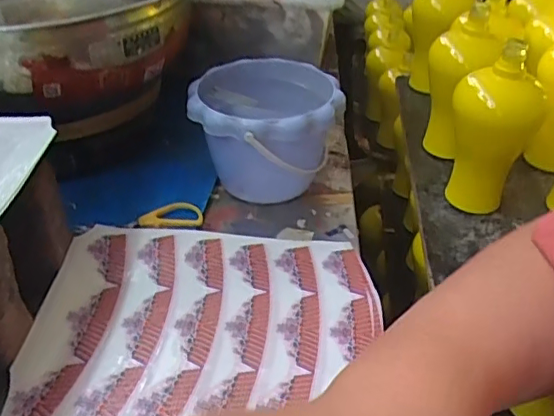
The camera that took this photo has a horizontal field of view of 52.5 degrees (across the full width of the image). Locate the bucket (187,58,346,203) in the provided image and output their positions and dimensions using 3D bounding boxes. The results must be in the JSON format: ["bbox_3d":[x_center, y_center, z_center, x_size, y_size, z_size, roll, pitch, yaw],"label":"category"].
[{"bbox_3d":[-0.013,-0.072,0.607,0.145,0.126,0.146,0,37,0],"label":"bucket"}]

